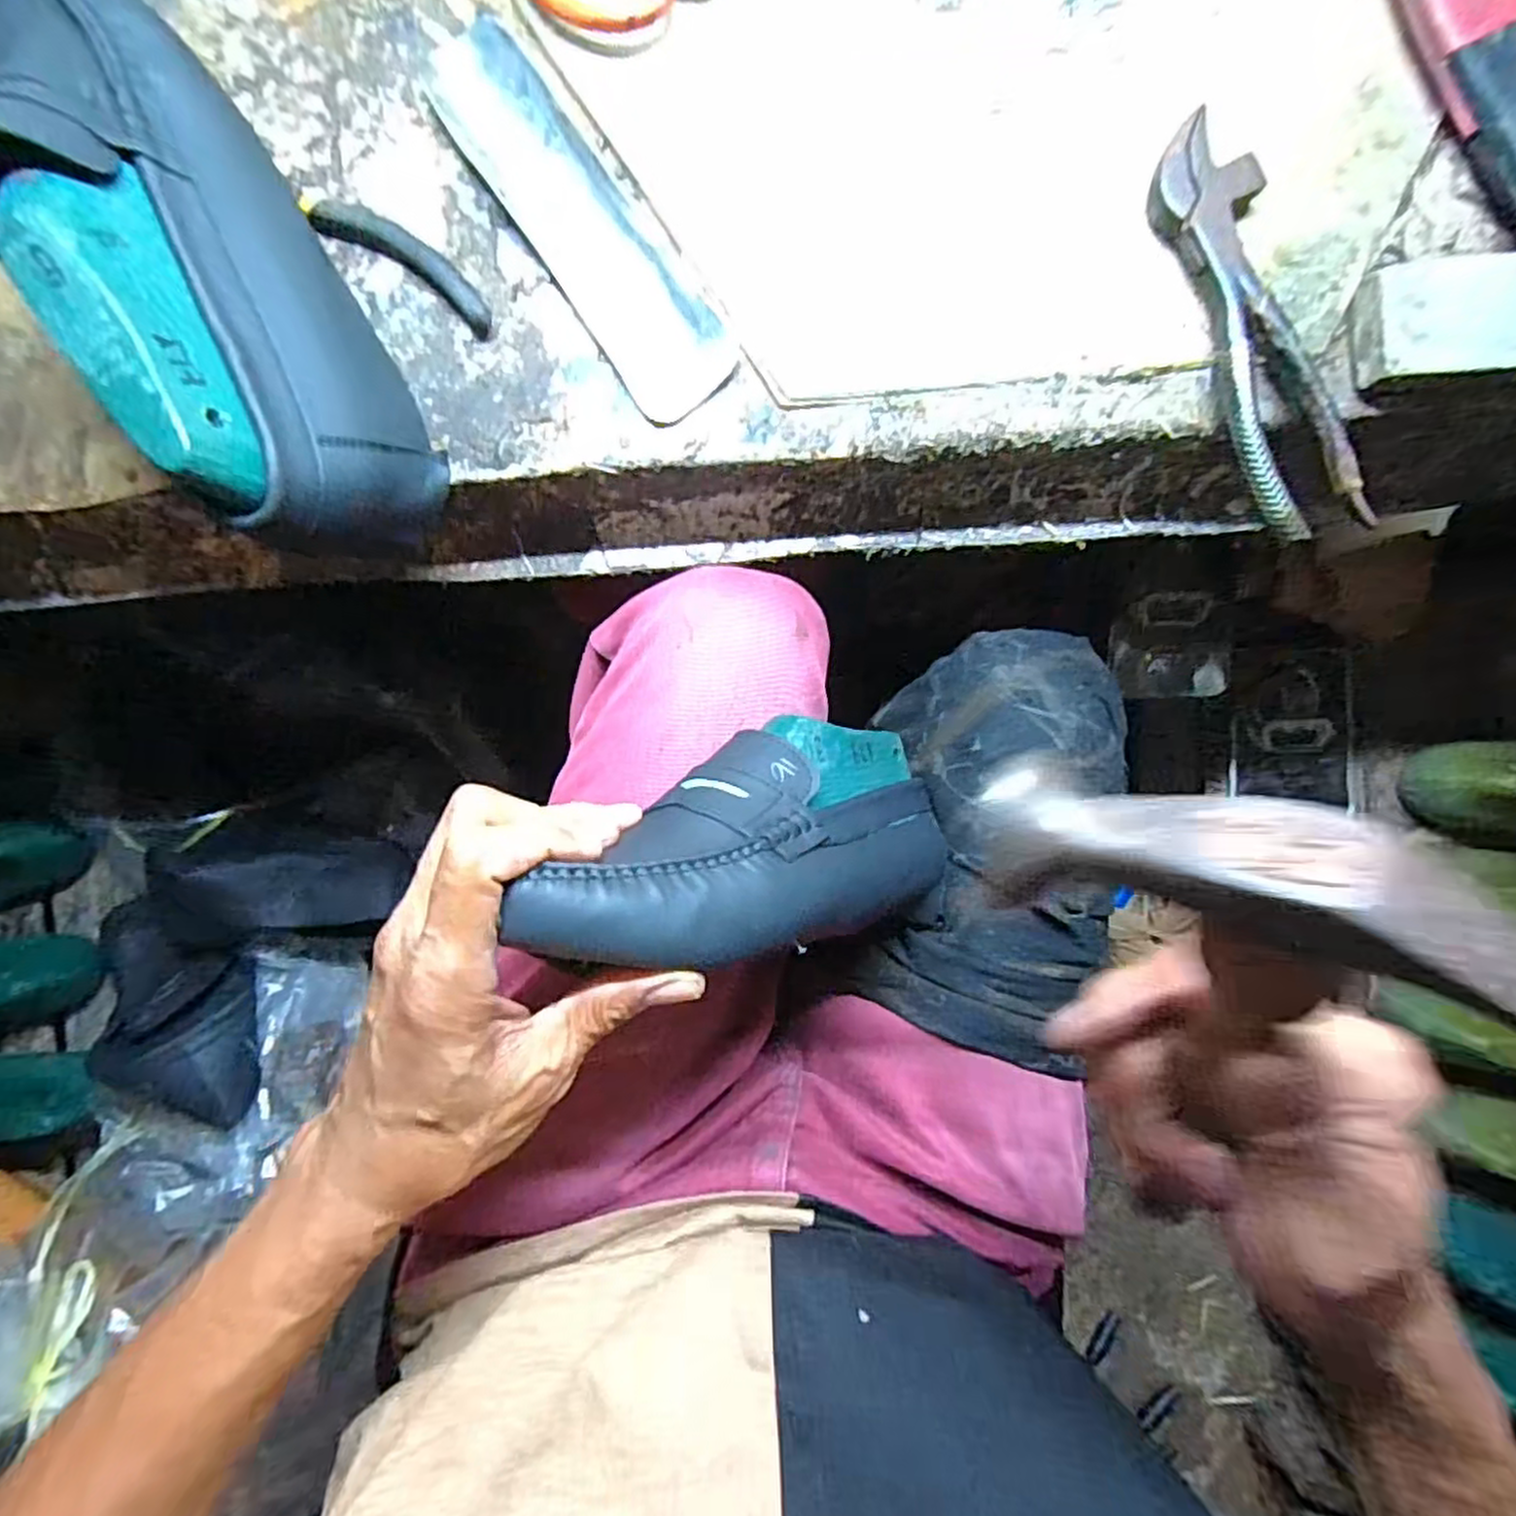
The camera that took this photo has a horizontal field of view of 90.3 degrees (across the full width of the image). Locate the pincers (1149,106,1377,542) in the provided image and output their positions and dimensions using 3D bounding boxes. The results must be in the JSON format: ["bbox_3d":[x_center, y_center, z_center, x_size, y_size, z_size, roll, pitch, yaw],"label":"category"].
[{"bbox_3d":[0.217,-0.188,0.332,0.043,0.022,0.186,-17,92,3],"label":"pincers"}]

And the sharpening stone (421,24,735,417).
[{"bbox_3d":[-0.083,-0.249,0.350,0.052,0.009,0.197,-35,90,4],"label":"sharpening stone"}]

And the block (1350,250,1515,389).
[{"bbox_3d":[0.323,-0.192,0.329,0.113,0.022,0.050,-3,92,3],"label":"block"}]

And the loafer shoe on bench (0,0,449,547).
[{"bbox_3d":[-0.237,-0.216,0.309,0.078,0.110,0.269,-33,91,4],"label":"loafer shoe on bench"}]

